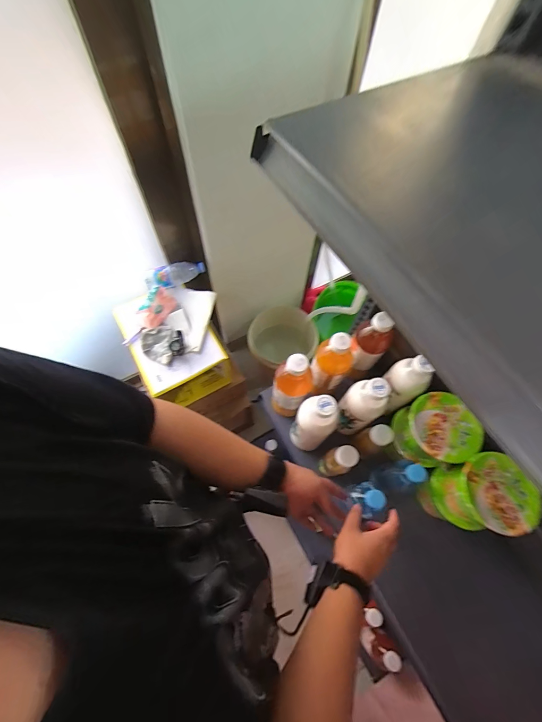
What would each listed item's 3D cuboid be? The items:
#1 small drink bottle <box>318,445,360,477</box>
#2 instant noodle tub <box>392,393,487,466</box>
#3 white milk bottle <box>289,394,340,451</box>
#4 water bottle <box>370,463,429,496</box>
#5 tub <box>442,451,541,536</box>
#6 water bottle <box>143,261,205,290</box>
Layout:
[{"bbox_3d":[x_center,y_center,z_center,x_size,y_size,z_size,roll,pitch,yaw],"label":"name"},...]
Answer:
[{"bbox_3d":[0.145,0.224,0.705,0.056,0.159,0.050,-12,67,-6],"label":"small drink bottle"},{"bbox_3d":[0.339,0.147,0.668,0.125,0.105,0.132,0,66,-1],"label":"instant noodle tub"},{"bbox_3d":[0.089,0.139,0.687,0.069,0.232,0.070,0,66,-1],"label":"white milk bottle"},{"bbox_3d":[0.273,0.261,0.703,0.052,0.189,0.055,9,66,3],"label":"water bottle"},{"bbox_3d":[0.409,0.254,0.613,0.124,0.095,0.134,0,66,-1],"label":"tub"},{"bbox_3d":[-0.324,-0.292,1.102,0.203,0.074,0.069,-24,69,-11],"label":"water bottle"}]

